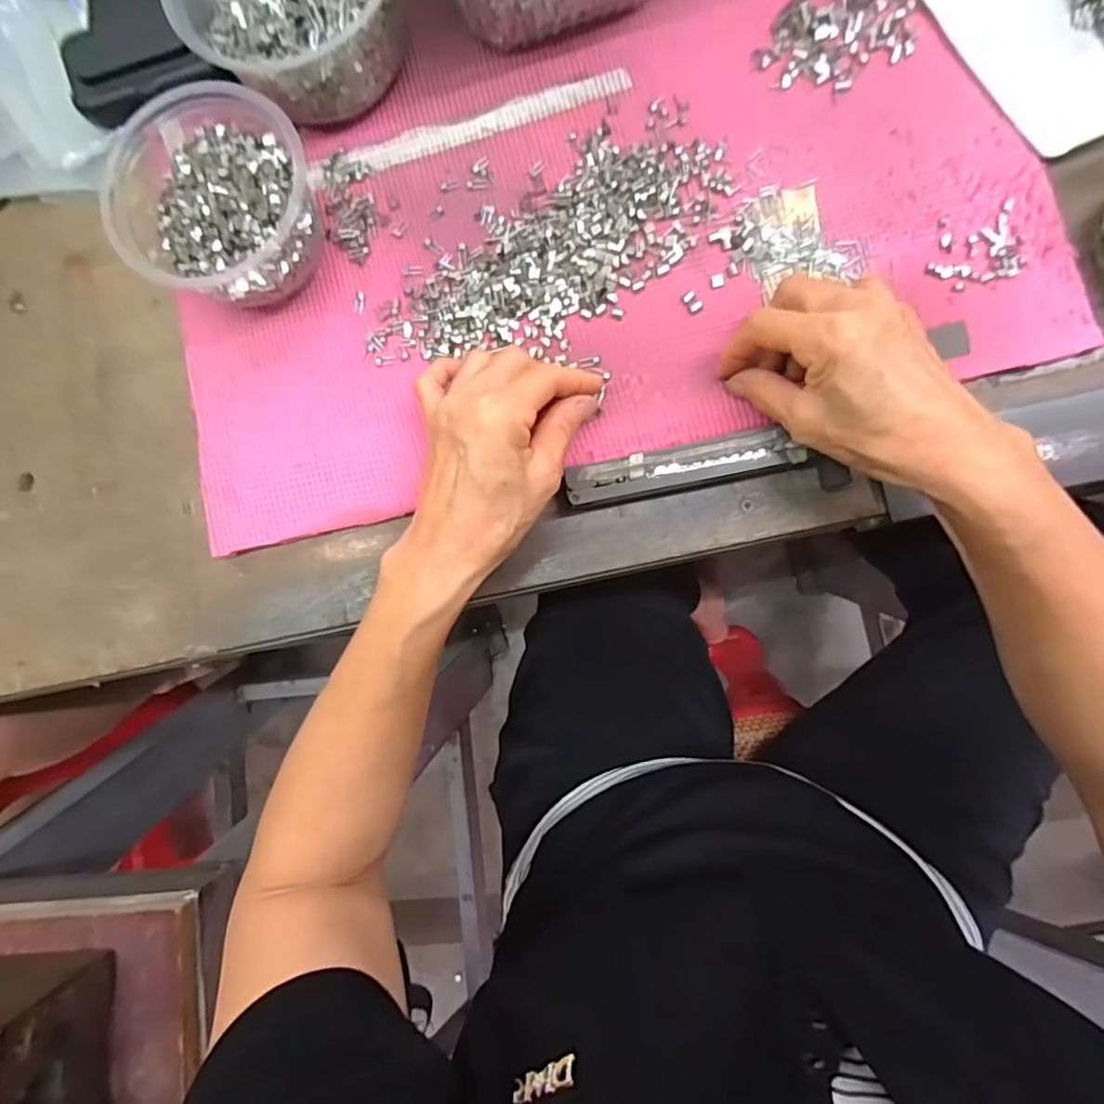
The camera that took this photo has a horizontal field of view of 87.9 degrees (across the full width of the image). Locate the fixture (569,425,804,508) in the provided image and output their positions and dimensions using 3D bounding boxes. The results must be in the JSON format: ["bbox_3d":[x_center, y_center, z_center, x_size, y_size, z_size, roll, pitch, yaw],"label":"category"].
[{"bbox_3d":[0.072,-0.048,0.327,0.125,0.032,0.022,-10,84,5],"label":"fixture"}]

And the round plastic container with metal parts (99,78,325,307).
[{"bbox_3d":[-0.195,-0.205,0.341,0.112,0.061,0.112,0,85,6],"label":"round plastic container with metal parts"}]

